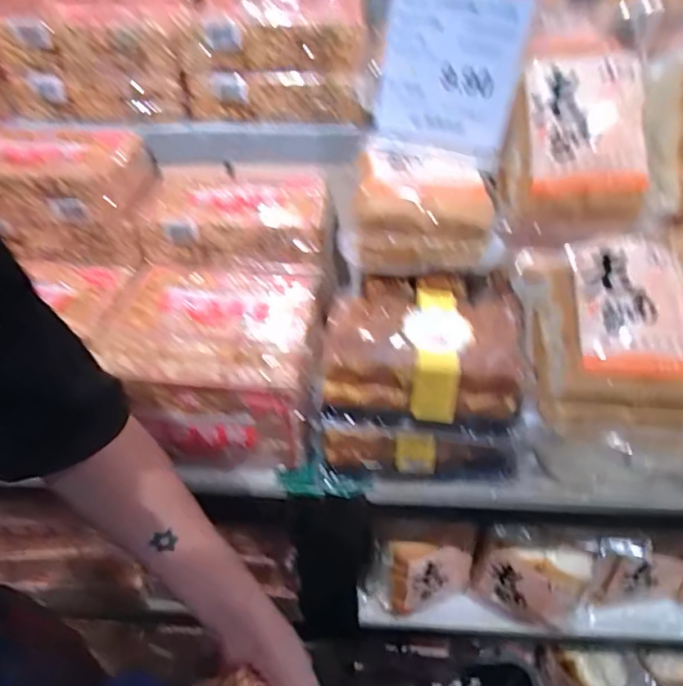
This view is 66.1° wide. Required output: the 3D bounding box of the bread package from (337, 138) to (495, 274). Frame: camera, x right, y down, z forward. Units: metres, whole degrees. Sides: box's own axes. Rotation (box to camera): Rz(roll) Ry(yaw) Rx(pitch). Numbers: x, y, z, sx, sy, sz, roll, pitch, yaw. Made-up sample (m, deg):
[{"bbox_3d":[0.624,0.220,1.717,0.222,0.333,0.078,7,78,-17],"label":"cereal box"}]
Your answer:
[{"bbox_3d":[0.088,-0.153,0.599,0.151,0.102,0.126,8,43,9],"label":"bread package"}]

